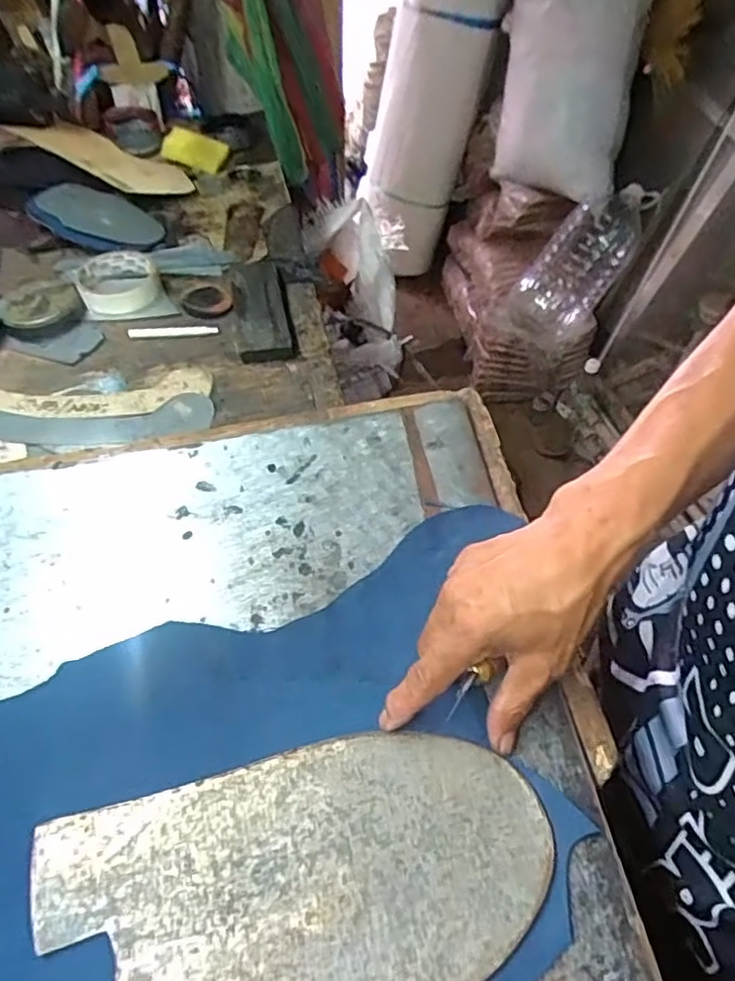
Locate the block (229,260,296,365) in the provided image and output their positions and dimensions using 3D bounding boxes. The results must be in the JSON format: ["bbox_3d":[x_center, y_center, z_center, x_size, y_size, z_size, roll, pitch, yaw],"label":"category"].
[{"bbox_3d":[-0.111,-0.193,0.672,0.051,0.017,0.166,-8,52,-9],"label":"block"}]

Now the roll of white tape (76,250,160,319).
[{"bbox_3d":[-0.266,-0.219,0.701,0.083,0.033,0.087,-18,54,-17],"label":"roll of white tape"}]

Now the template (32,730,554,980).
[{"bbox_3d":[-0.034,0.208,0.333,0.255,0.005,0.140,-15,54,-10],"label":"template"}]

